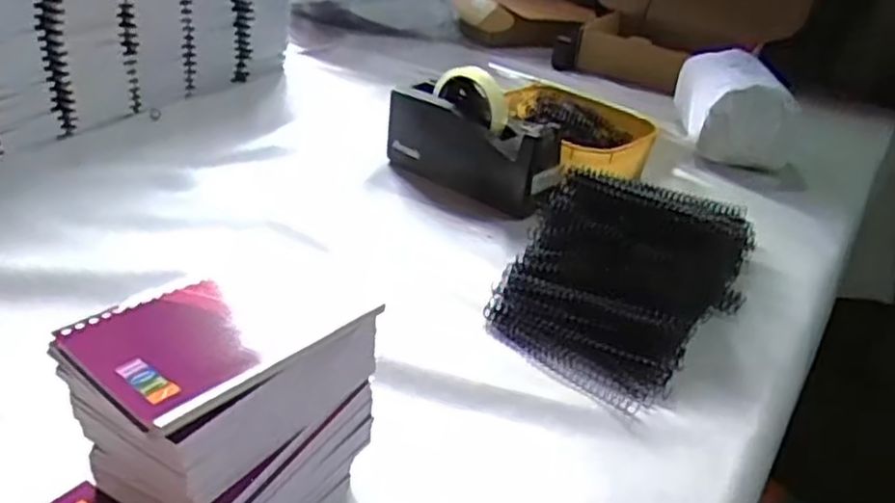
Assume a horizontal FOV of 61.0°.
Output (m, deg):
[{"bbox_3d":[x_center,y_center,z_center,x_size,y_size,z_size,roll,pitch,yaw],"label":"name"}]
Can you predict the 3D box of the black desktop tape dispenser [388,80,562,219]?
[{"bbox_3d":[0.032,-0.117,0.849,0.211,0.091,0.066,26,33,33],"label":"black desktop tape dispenser"}]

